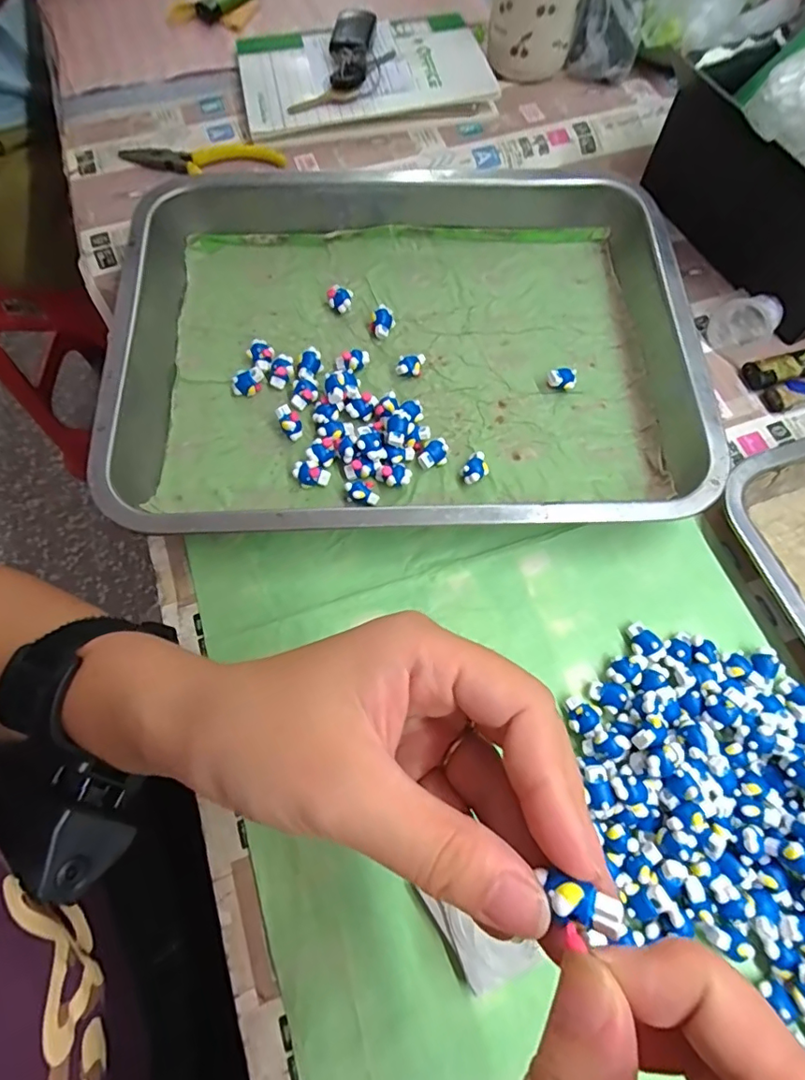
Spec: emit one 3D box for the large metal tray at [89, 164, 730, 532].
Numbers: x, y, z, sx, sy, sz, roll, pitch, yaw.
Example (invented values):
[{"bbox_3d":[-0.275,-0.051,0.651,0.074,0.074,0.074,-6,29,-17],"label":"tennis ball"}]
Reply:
[{"bbox_3d":[0.001,-0.135,0.339,0.332,0.044,0.282,-2,69,-1],"label":"large metal tray"}]

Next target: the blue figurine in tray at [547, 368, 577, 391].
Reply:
[{"bbox_3d":[0.105,-0.106,0.346,0.021,0.014,0.011,-8,69,-4],"label":"blue figurine in tray"}]

